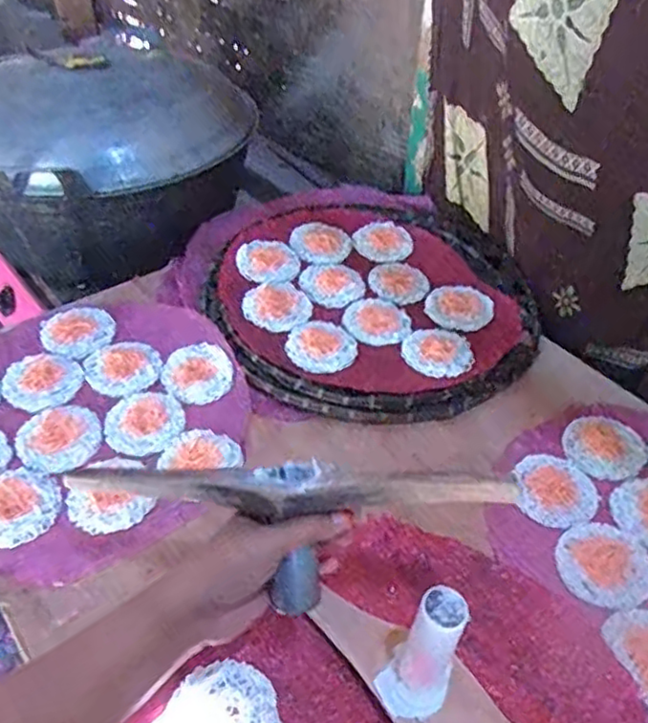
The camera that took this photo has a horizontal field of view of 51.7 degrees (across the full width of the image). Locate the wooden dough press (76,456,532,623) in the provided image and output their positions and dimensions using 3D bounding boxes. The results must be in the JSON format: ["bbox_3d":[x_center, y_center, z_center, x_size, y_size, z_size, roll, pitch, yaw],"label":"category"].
[{"bbox_3d":[-0.026,0.109,0.447,0.290,0.080,0.081,0,44,8],"label":"wooden dough press"}]

